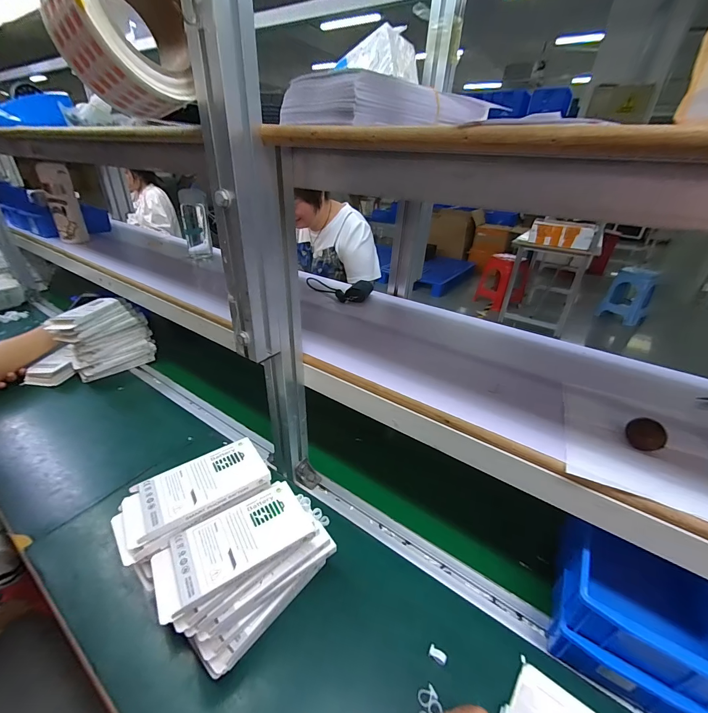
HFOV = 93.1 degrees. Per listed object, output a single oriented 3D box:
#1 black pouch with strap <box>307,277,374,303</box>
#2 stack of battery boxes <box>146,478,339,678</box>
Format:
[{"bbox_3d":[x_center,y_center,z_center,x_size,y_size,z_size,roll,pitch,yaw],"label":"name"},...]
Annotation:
[{"bbox_3d":[-0.029,-0.134,0.673,0.134,0.030,0.061,3,30,-1],"label":"black pouch with strap"},{"bbox_3d":[-0.117,0.241,0.387,0.178,0.125,0.100,-24,40,-38],"label":"stack of battery boxes"}]

